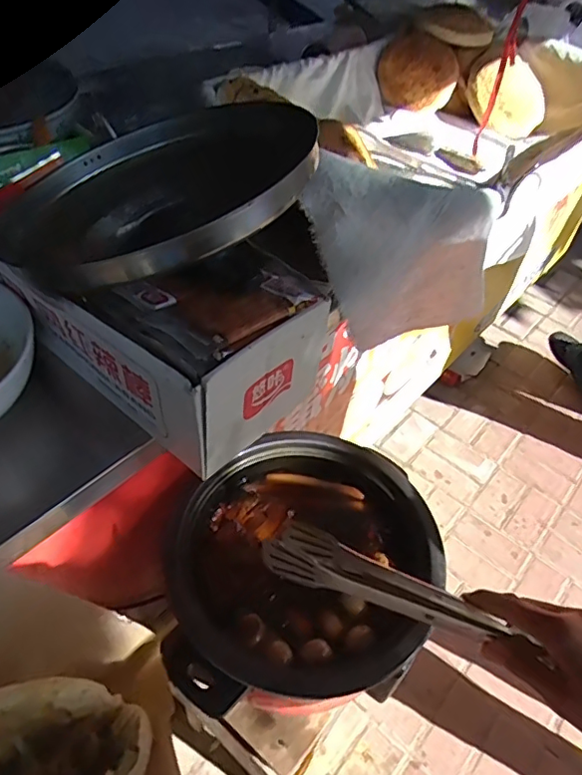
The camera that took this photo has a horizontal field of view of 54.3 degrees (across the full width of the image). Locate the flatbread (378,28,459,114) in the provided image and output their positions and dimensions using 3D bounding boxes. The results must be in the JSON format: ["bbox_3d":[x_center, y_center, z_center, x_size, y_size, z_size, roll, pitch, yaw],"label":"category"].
[{"bbox_3d":[0.232,-0.588,1.055,0.147,0.125,0.037,35,40,29],"label":"flatbread"}]

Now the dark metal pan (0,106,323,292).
[{"bbox_3d":[-0.127,-0.174,0.509,0.251,0.049,0.242,-38,50,-18],"label":"dark metal pan"}]

